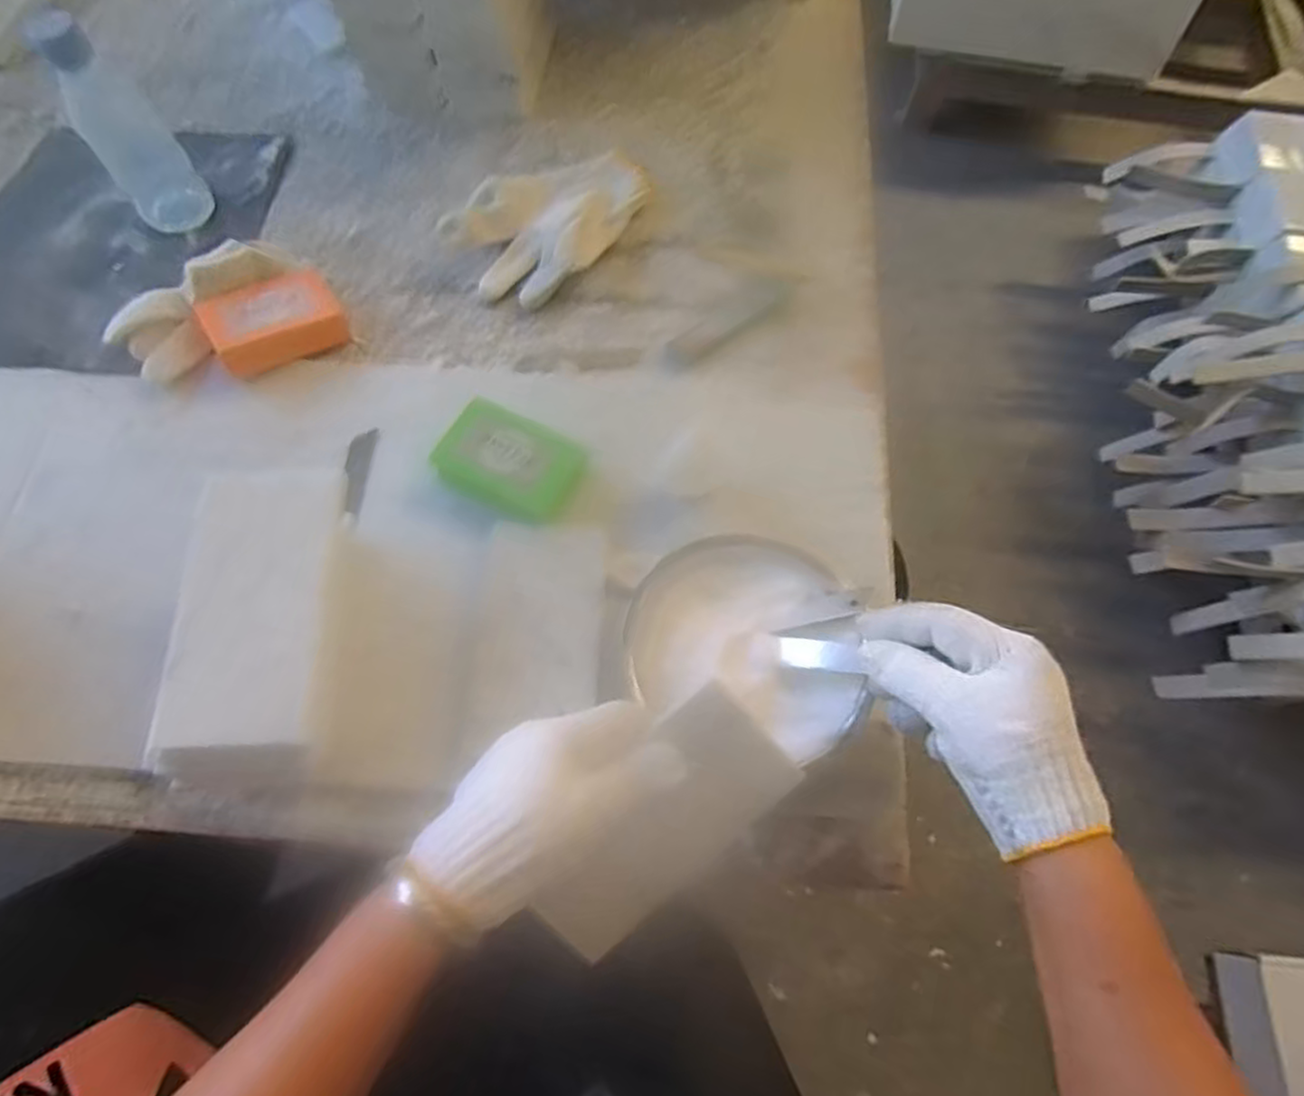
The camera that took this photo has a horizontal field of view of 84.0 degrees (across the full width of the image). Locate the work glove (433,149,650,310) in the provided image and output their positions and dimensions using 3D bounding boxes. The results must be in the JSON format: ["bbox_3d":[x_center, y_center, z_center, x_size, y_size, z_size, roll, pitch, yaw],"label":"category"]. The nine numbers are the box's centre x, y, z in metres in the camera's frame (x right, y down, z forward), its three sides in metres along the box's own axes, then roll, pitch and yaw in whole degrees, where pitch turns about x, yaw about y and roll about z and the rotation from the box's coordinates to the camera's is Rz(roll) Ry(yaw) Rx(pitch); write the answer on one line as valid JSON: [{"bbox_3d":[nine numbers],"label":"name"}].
[{"bbox_3d":[-0.080,-0.277,0.605,0.173,0.027,0.107,-40,71,-19],"label":"work glove"}]

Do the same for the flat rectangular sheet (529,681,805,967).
[{"bbox_3d":[0.003,0.145,0.376,0.150,0.009,0.074,-43,101,0],"label":"flat rectangular sheet"}]

